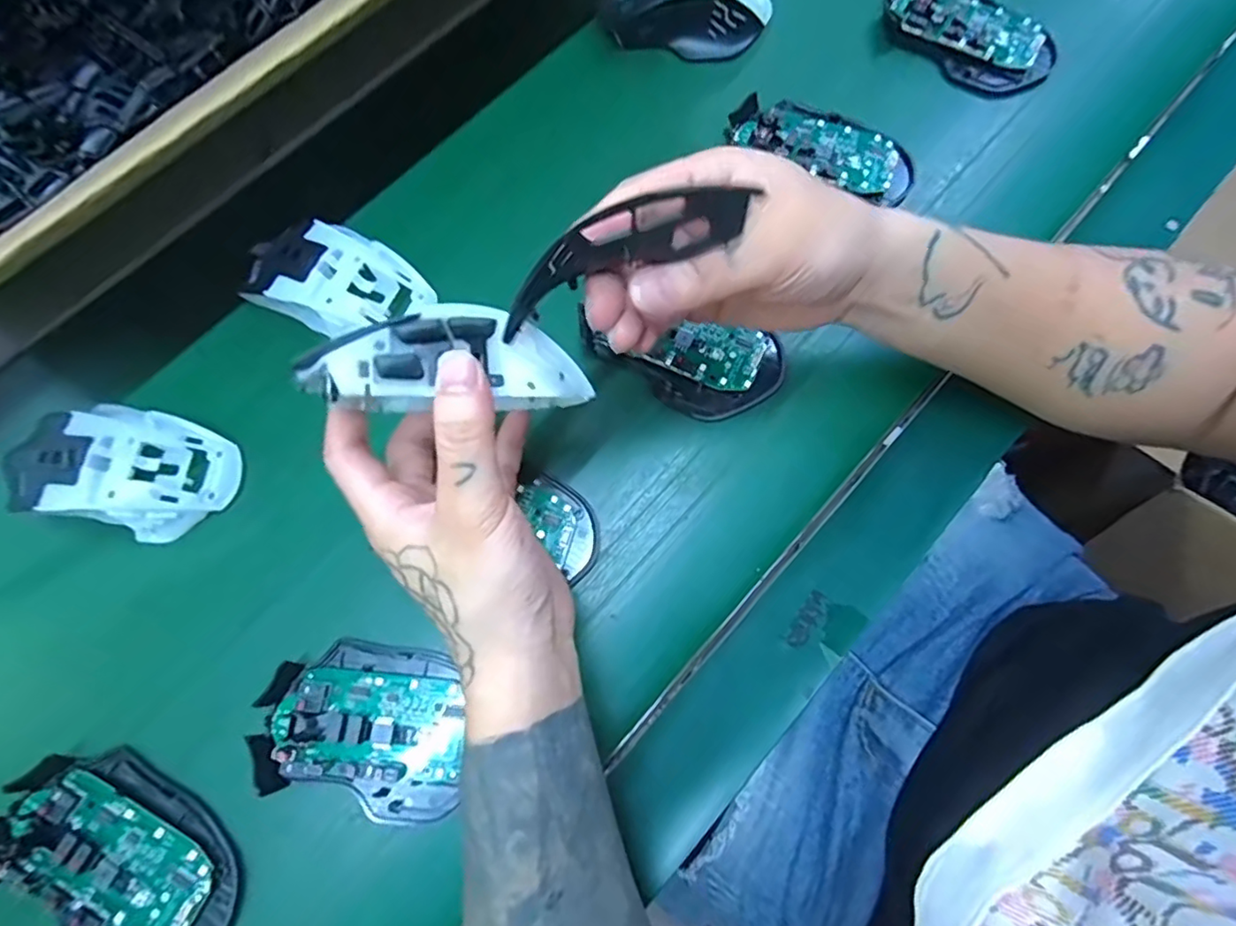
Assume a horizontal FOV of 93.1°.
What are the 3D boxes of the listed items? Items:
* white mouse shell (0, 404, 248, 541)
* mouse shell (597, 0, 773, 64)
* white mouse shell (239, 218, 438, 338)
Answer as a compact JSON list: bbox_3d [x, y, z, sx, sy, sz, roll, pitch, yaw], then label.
[{"bbox_3d":[-0.255,0.003,0.305,0.090,0.033,0.064,16,76,3],"label":"white mouse shell"},{"bbox_3d":[0.044,-0.310,0.390,0.111,0.037,0.056,3,76,0],"label":"mouse shell"},{"bbox_3d":[-0.158,-0.105,0.336,0.098,0.036,0.070,20,76,4],"label":"white mouse shell"}]

